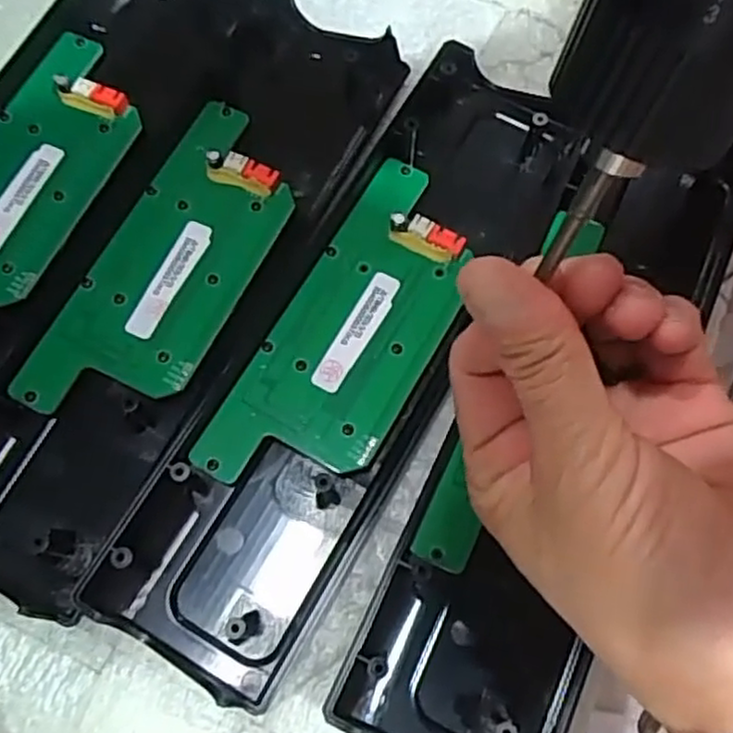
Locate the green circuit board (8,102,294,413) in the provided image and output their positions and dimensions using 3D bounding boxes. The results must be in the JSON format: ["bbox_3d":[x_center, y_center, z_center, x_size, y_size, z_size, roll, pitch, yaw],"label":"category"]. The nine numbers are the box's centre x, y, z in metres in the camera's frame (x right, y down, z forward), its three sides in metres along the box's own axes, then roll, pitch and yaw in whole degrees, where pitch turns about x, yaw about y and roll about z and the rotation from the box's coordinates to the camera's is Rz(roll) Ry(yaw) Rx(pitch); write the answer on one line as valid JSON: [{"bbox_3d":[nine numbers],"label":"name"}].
[{"bbox_3d":[-0.071,-0.040,0.262,0.055,0.008,0.133,24,72,8],"label":"green circuit board"}]

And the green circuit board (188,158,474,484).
[{"bbox_3d":[-0.005,-0.015,0.254,0.052,0.009,0.134,27,73,9],"label":"green circuit board"}]

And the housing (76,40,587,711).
[{"bbox_3d":[-0.002,-0.012,0.258,0.073,0.020,0.245,27,73,9],"label":"housing"}]

